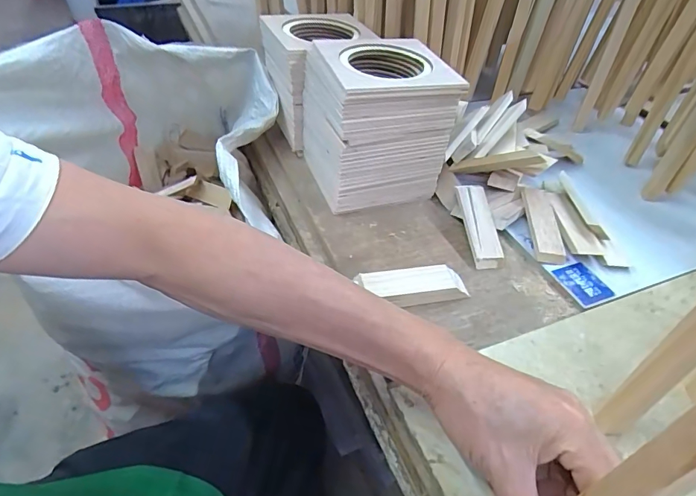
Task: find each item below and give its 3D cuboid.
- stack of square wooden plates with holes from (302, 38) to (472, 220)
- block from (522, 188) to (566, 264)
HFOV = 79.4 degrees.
[{"bbox_3d":[0.029,-0.134,0.468,0.128,0.148,0.136,-12,45,-15],"label":"stack of square wooden plates with holes"},{"bbox_3d":[0.203,-0.028,0.437,0.029,0.012,0.097,2,57,-1],"label":"block"}]

